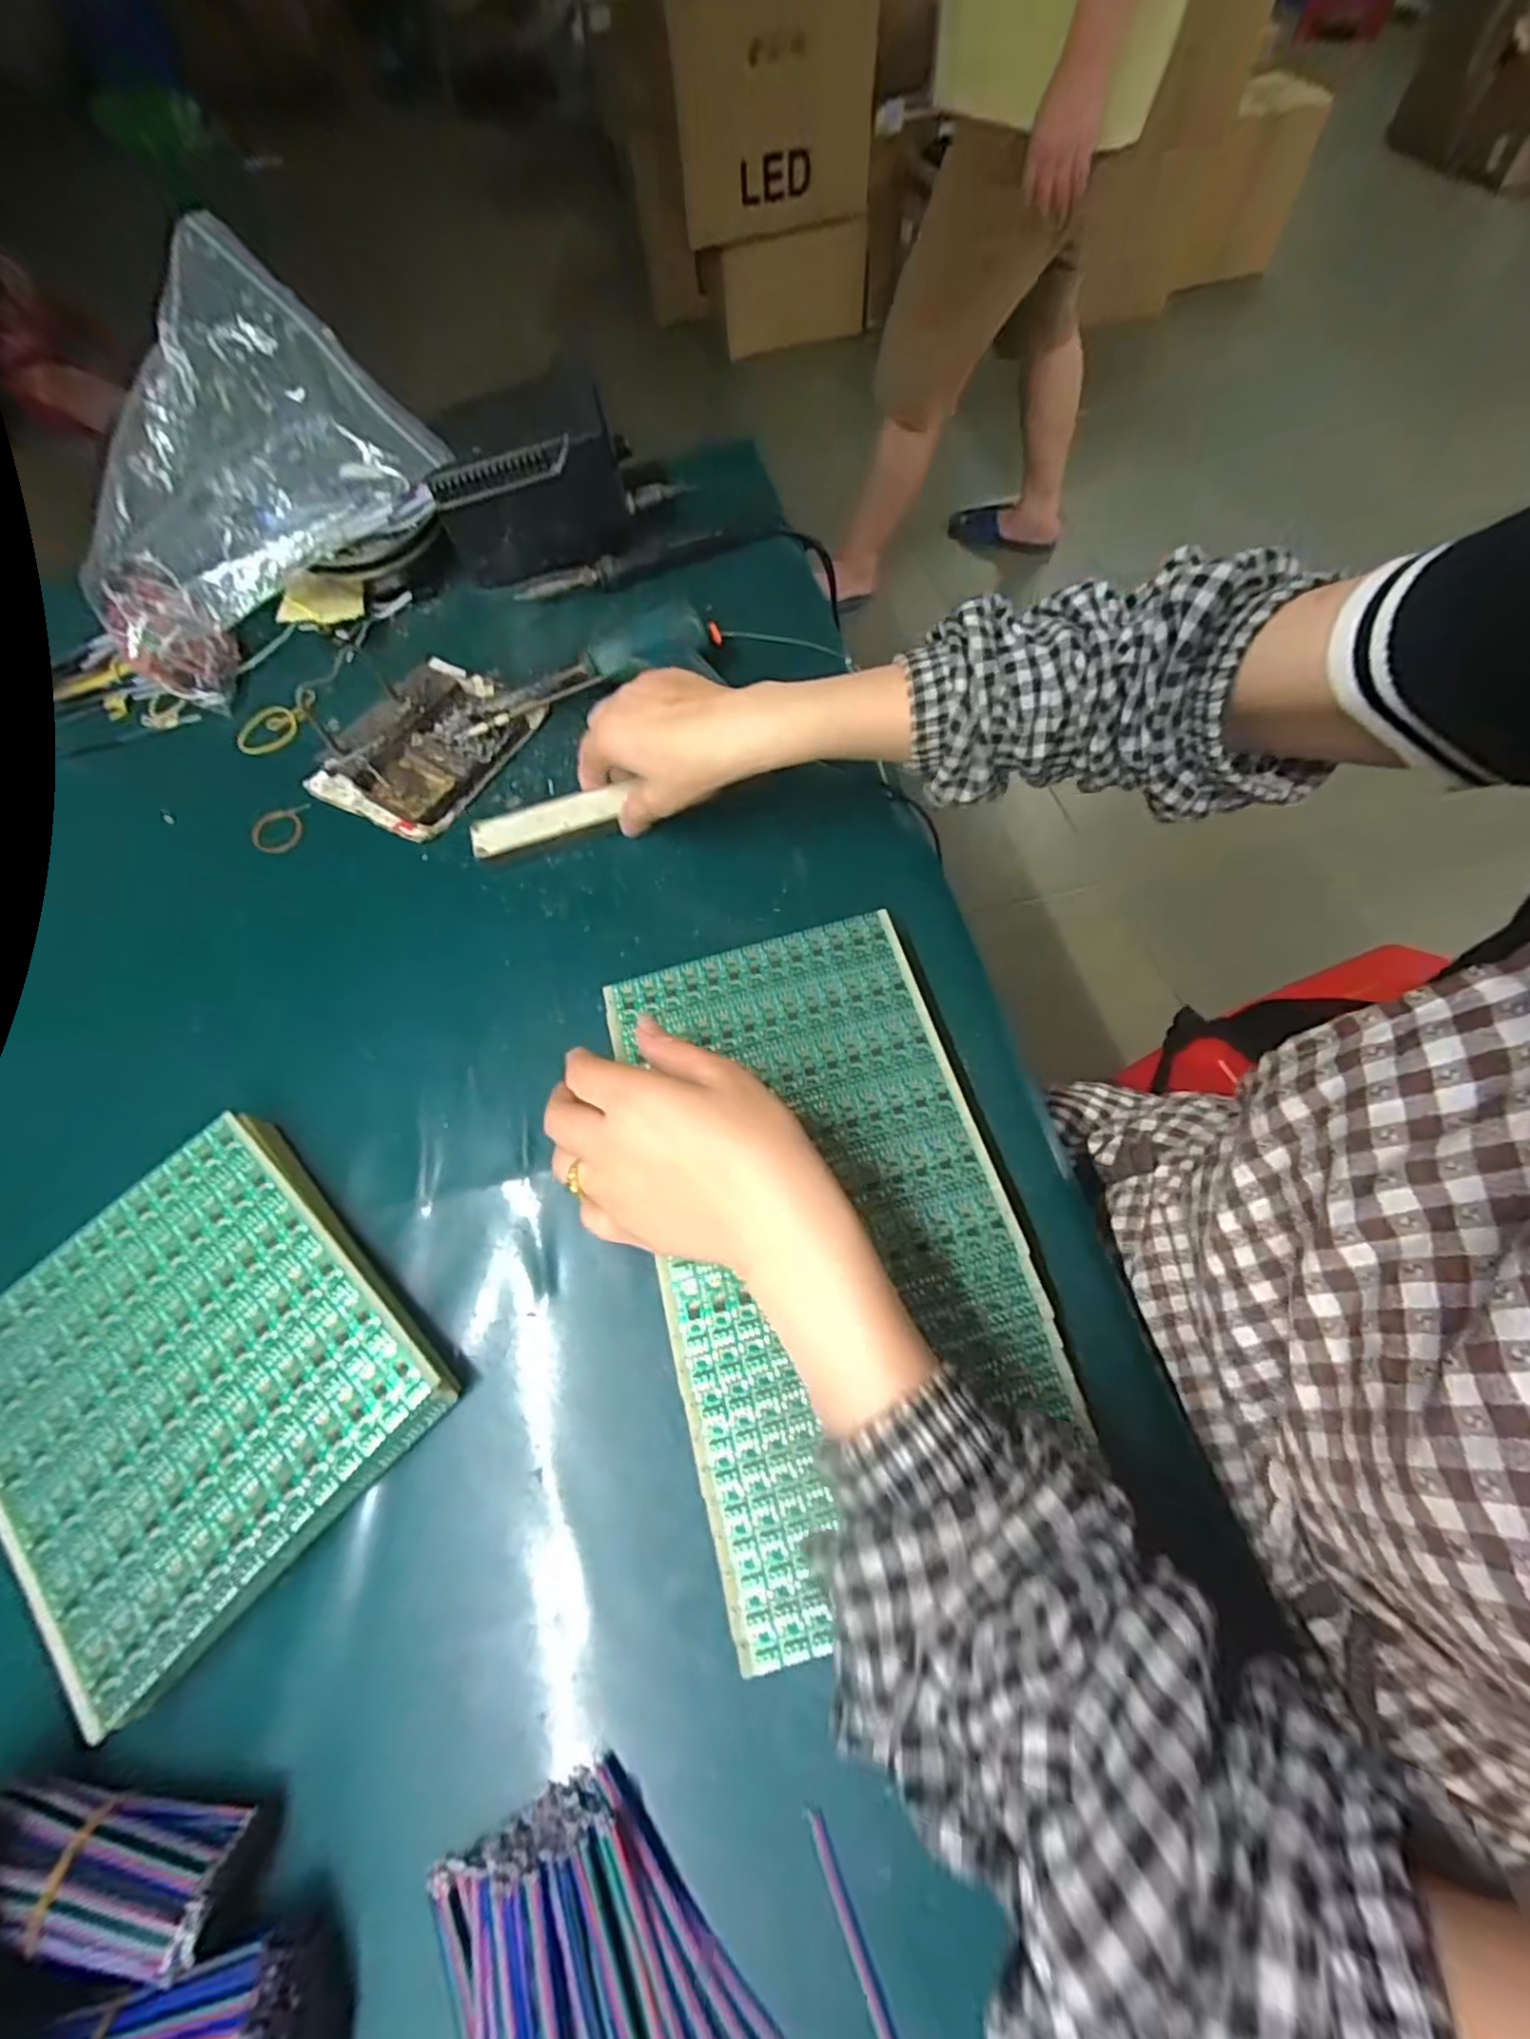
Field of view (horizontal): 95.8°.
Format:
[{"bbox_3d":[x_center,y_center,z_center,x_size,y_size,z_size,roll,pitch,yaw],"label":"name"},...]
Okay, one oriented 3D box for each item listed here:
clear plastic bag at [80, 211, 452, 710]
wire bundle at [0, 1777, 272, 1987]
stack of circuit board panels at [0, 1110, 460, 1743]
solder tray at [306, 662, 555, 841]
[{"bbox_3d":[-0.412,-0.409,0.526,0.264,0.181,0.182,-37,68,-14],"label":"clear plastic bag"},{"bbox_3d":[-0.236,0.310,0.254,0.098,0.040,0.040,5,65,6],"label":"wire bundle"},{"bbox_3d":[-0.268,0.167,0.329,0.194,0.029,0.167,39,72,19],"label":"stack of circuit board panels"},{"bbox_3d":[-0.248,-0.204,0.505,0.117,0.030,0.146,32,70,17],"label":"solder tray"}]

